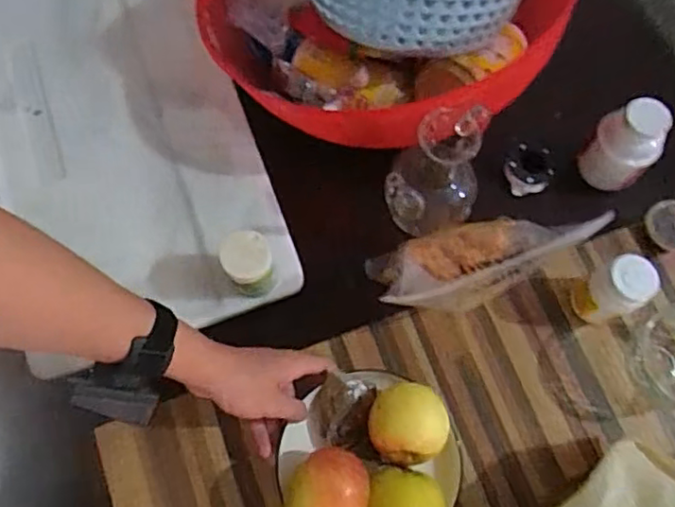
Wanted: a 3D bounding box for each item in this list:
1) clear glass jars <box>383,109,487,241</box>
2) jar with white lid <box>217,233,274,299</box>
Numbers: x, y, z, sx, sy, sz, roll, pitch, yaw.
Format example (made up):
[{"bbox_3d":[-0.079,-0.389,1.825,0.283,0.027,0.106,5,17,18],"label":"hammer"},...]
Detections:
[{"bbox_3d":[0.100,-0.079,0.617,0.093,0.118,0.089,0,68,-1],"label":"clear glass jars"},{"bbox_3d":[-0.088,0.014,0.625,0.047,0.083,0.045,0,68,-1],"label":"jar with white lid"}]

